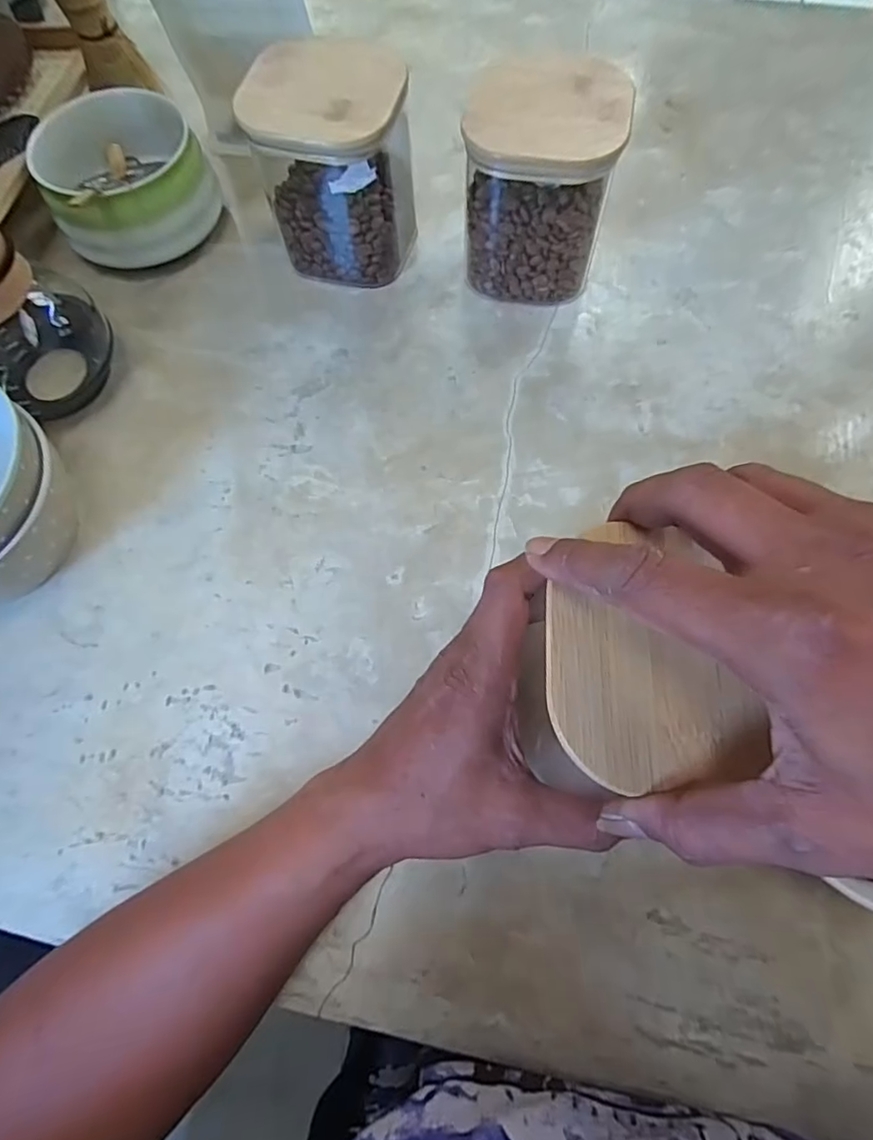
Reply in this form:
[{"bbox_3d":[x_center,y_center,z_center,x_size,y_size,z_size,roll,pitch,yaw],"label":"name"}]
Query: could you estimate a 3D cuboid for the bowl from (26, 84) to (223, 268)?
[{"bbox_3d":[-0.239,-0.303,0.442,0.116,0.079,0.119,-1,69,2],"label":"bowl"}]

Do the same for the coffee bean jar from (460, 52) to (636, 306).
[{"bbox_3d":[0.071,-0.267,0.399,0.097,0.112,0.092,10,69,6],"label":"coffee bean jar"}]

